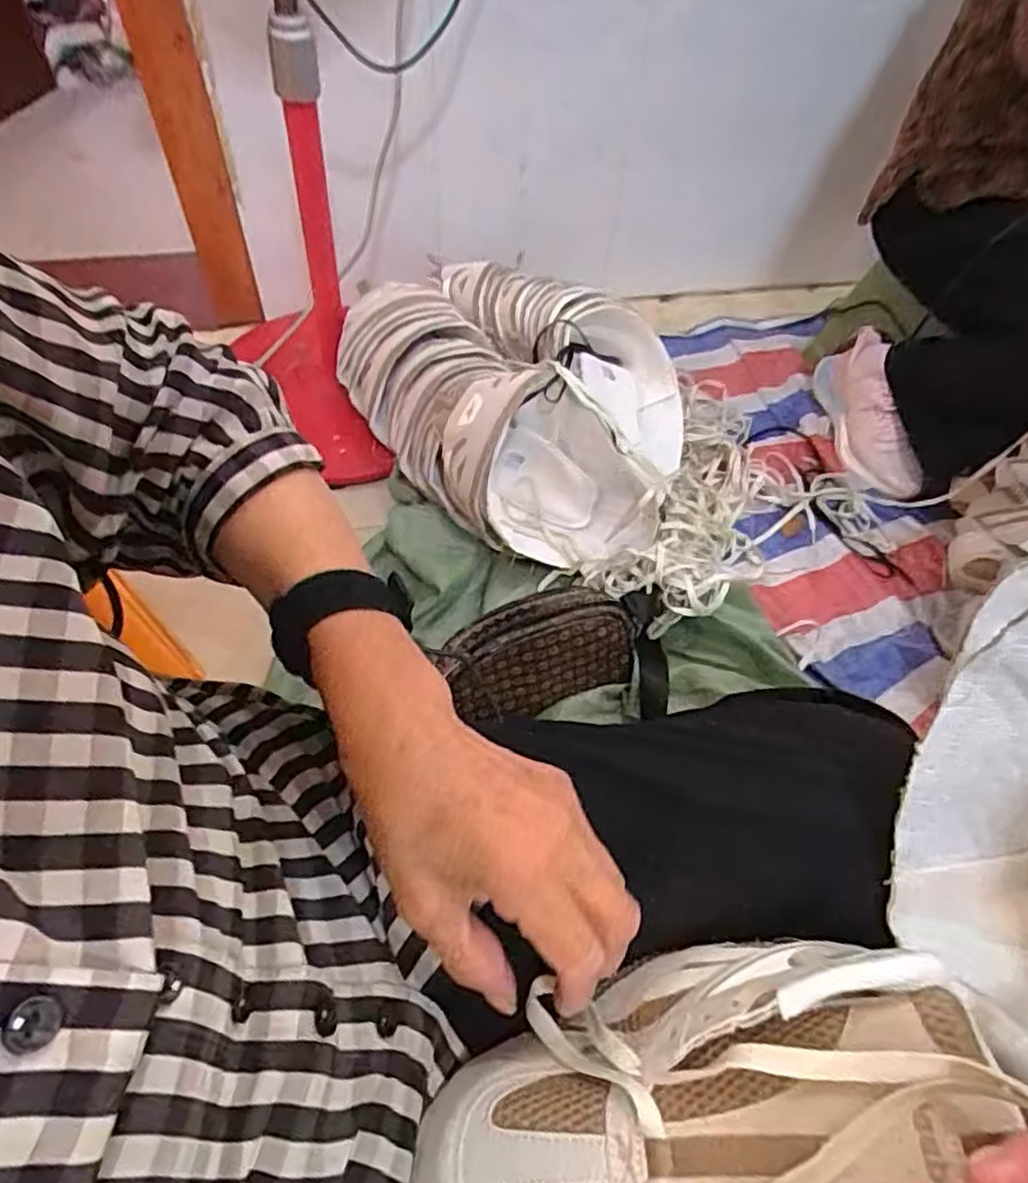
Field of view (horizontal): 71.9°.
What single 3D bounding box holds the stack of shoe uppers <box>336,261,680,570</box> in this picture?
[{"bbox_3d":[0.006,-0.280,0.987,0.364,0.168,0.546,-36,64,-25],"label":"stack of shoe uppers"}]

